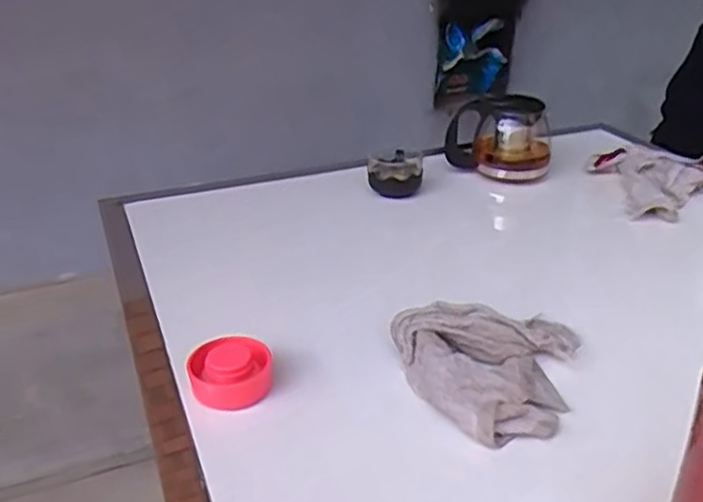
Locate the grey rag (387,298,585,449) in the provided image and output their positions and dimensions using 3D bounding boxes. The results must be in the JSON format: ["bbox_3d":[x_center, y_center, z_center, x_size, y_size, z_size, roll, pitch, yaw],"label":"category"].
[{"bbox_3d":[0.139,0.096,0.603,0.172,0.047,0.144,-7,28,-15],"label":"grey rag"}]

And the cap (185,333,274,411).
[{"bbox_3d":[-0.106,0.104,0.608,0.068,0.039,0.055,-9,29,-19],"label":"cap"}]

